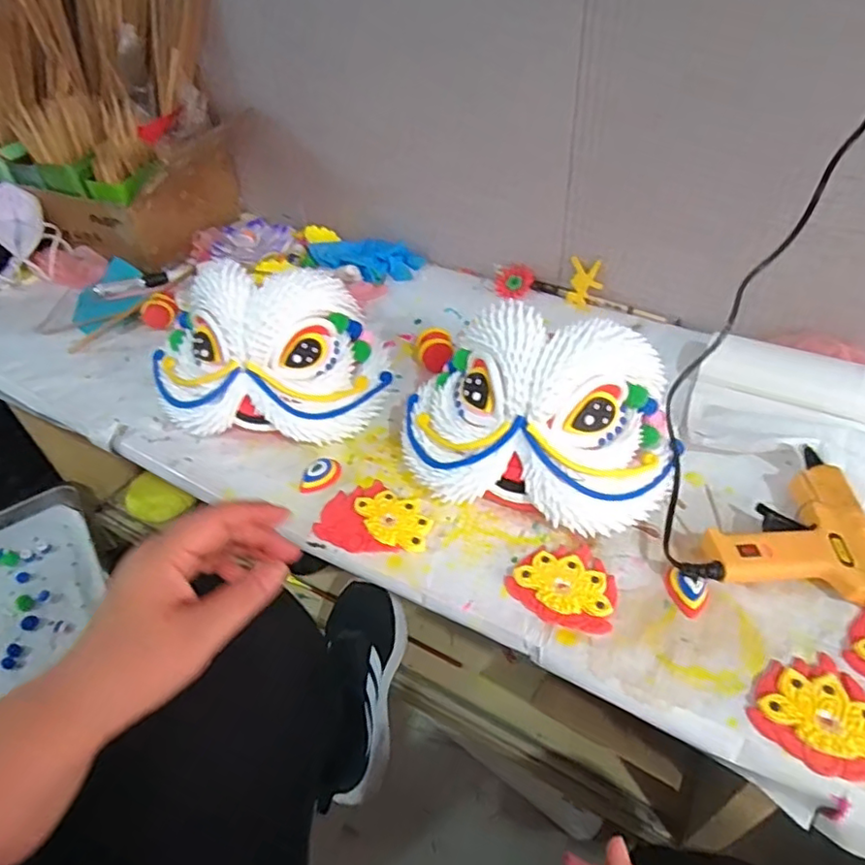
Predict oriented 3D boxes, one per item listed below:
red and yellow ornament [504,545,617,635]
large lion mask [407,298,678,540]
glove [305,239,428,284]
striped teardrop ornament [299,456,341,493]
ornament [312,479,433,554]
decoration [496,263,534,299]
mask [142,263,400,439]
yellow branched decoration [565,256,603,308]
[{"bbox_3d":[0.100,0.113,0.458,0.078,0.011,0.070,14,48,18],"label":"red and yellow ornament"},{"bbox_3d":[0.082,-0.010,0.488,0.231,0.134,0.131,9,47,14],"label":"large lion mask"},{"bbox_3d":[-0.091,-0.237,0.827,0.144,0.027,0.087,22,51,25],"label":"glove"},{"bbox_3d":[-0.102,0.037,0.549,0.022,0.019,0.044,28,54,29],"label":"striped teardrop ornament"},{"bbox_3d":[-0.049,0.074,0.511,0.097,0.013,0.069,22,51,25],"label":"ornament"},{"bbox_3d":[0.103,-0.189,0.755,0.044,0.004,0.047,-2,72,7],"label":"decoration"},{"bbox_3d":[-0.162,-0.069,0.577,0.232,0.140,0.127,-4,45,1],"label":"mask"},{"bbox_3d":[0.182,-0.178,0.718,0.039,0.055,0.015,16,23,30],"label":"yellow branched decoration"}]

